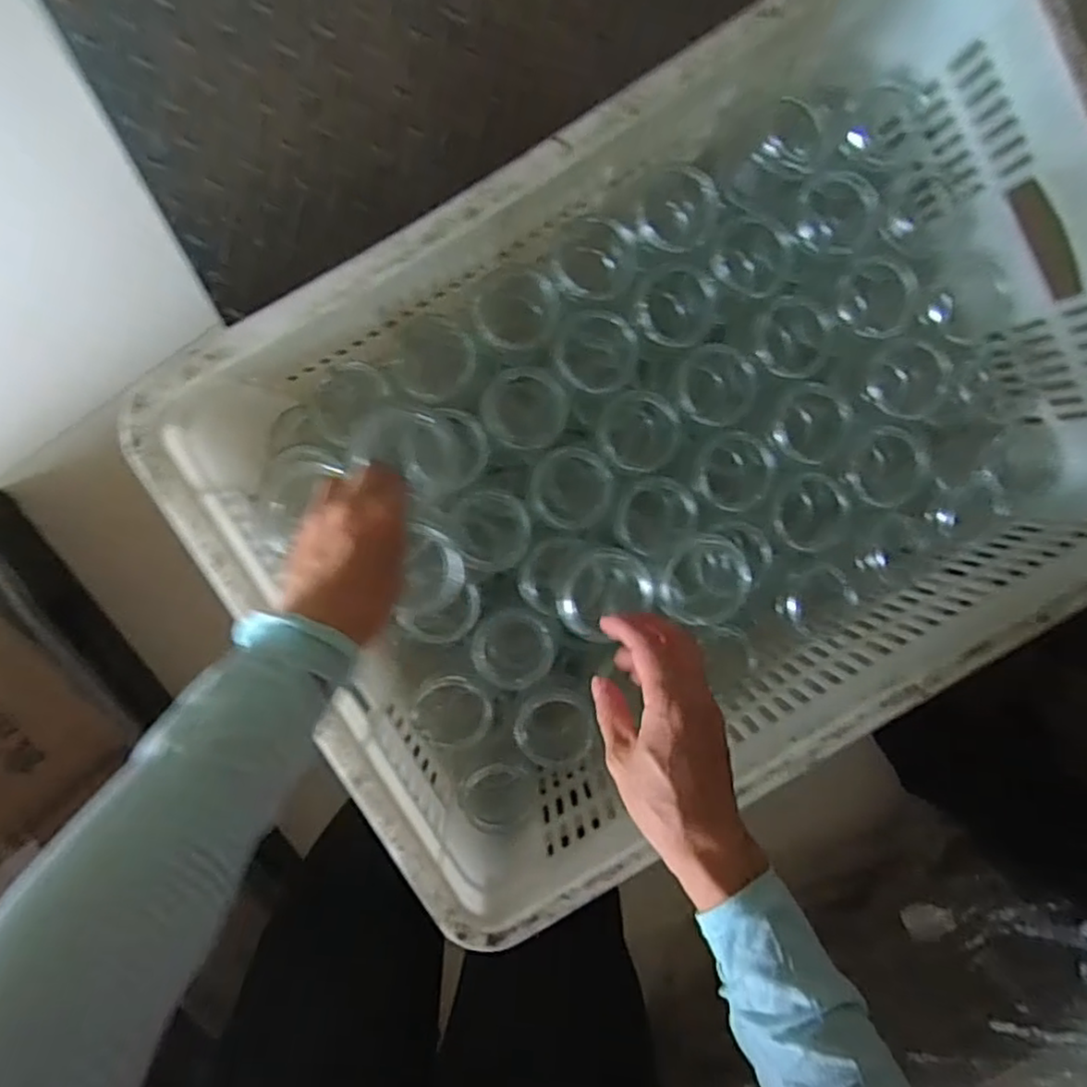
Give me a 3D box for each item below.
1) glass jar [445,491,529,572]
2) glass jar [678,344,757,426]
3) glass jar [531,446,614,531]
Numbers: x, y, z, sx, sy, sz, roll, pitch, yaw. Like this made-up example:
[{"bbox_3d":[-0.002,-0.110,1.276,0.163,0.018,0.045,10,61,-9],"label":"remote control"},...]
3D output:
[{"bbox_3d":[-0.045,-0.011,0.556,0.070,0.064,0.063,11,99,-4],"label":"glass jar"},{"bbox_3d":[0.136,-0.131,0.554,0.058,0.071,0.062,0,100,-3],"label":"glass jar"},{"bbox_3d":[0.022,-0.050,0.569,0.058,0.101,0.061,0,100,-3],"label":"glass jar"}]

